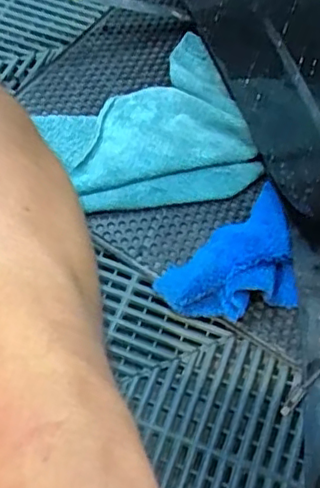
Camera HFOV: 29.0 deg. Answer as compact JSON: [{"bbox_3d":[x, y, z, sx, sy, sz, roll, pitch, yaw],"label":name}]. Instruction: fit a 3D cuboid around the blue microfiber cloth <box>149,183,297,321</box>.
[{"bbox_3d":[0.082,0.016,0.561,0.155,0.047,0.100,-39,69,-22],"label":"blue microfiber cloth"}]

